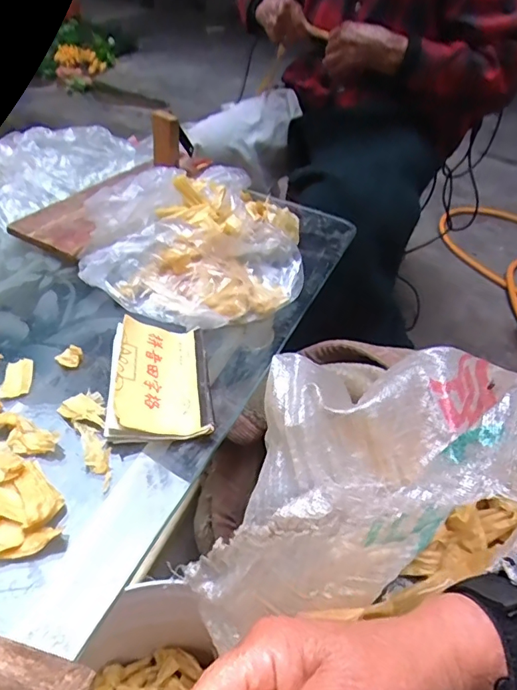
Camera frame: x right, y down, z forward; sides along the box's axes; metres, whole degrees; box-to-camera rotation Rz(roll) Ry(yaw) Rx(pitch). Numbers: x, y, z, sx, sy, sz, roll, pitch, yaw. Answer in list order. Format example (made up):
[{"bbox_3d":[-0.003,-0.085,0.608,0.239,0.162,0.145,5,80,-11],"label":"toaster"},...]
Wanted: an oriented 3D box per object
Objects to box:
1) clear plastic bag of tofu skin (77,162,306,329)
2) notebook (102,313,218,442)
[{"bbox_3d":[-0.067,-0.162,0.647,0.260,0.085,0.346,8,42,1],"label":"clear plastic bag of tofu skin"},{"bbox_3d":[-0.095,0.029,0.477,0.088,0.036,0.135,-2,43,-9],"label":"notebook"}]

